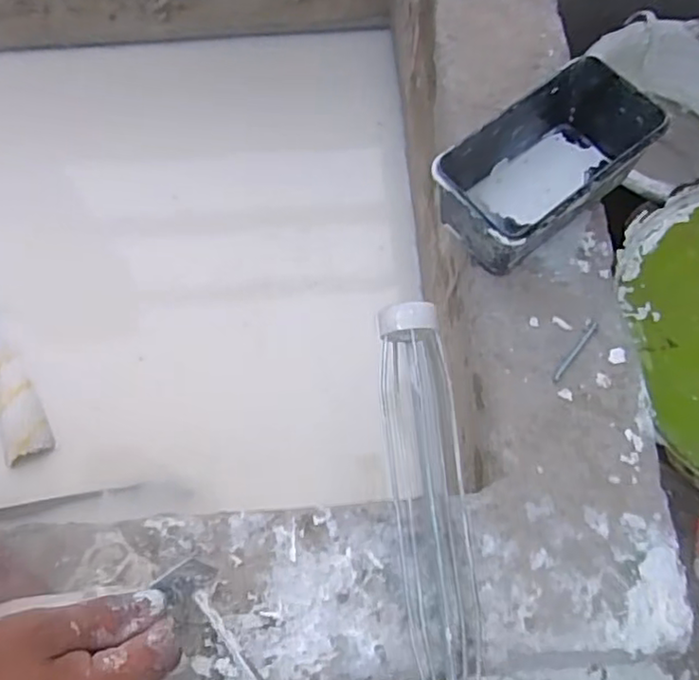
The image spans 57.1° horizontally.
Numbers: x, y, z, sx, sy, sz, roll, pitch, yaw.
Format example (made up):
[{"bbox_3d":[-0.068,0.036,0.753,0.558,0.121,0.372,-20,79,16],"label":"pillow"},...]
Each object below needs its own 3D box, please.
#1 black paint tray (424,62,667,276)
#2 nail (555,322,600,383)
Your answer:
[{"bbox_3d":[0.130,-0.114,0.429,0.143,0.063,0.074,-36,74,-13],"label":"black paint tray"},{"bbox_3d":[0.149,0.007,0.421,0.004,0.004,0.050,38,74,12],"label":"nail"}]

